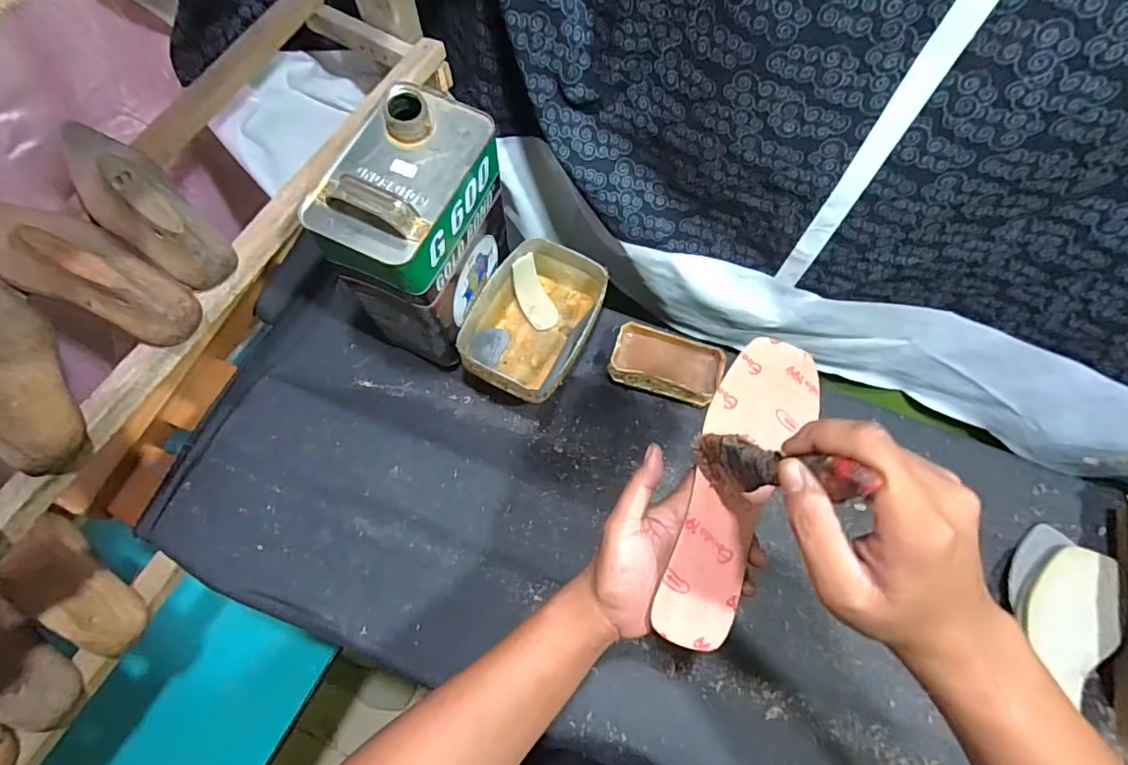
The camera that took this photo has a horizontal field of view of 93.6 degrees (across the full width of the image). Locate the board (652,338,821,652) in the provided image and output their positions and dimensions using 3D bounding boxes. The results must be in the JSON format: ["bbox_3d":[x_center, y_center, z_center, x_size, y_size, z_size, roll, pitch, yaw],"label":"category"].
[{"bbox_3d":[0.129,0.074,0.392,0.075,0.024,0.238,23,76,7],"label":"board"}]

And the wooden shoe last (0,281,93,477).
[{"bbox_3d":[-0.456,-0.033,0.414,0.251,0.090,0.064,42,72,14],"label":"wooden shoe last"}]

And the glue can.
[{"bbox_3d":[-0.140,-0.139,0.547,0.108,0.244,0.170,23,68,7],"label":"glue can"}]

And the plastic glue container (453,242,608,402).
[{"bbox_3d":[-0.031,-0.072,0.622,0.126,0.072,0.193,23,68,7],"label":"plastic glue container"}]

